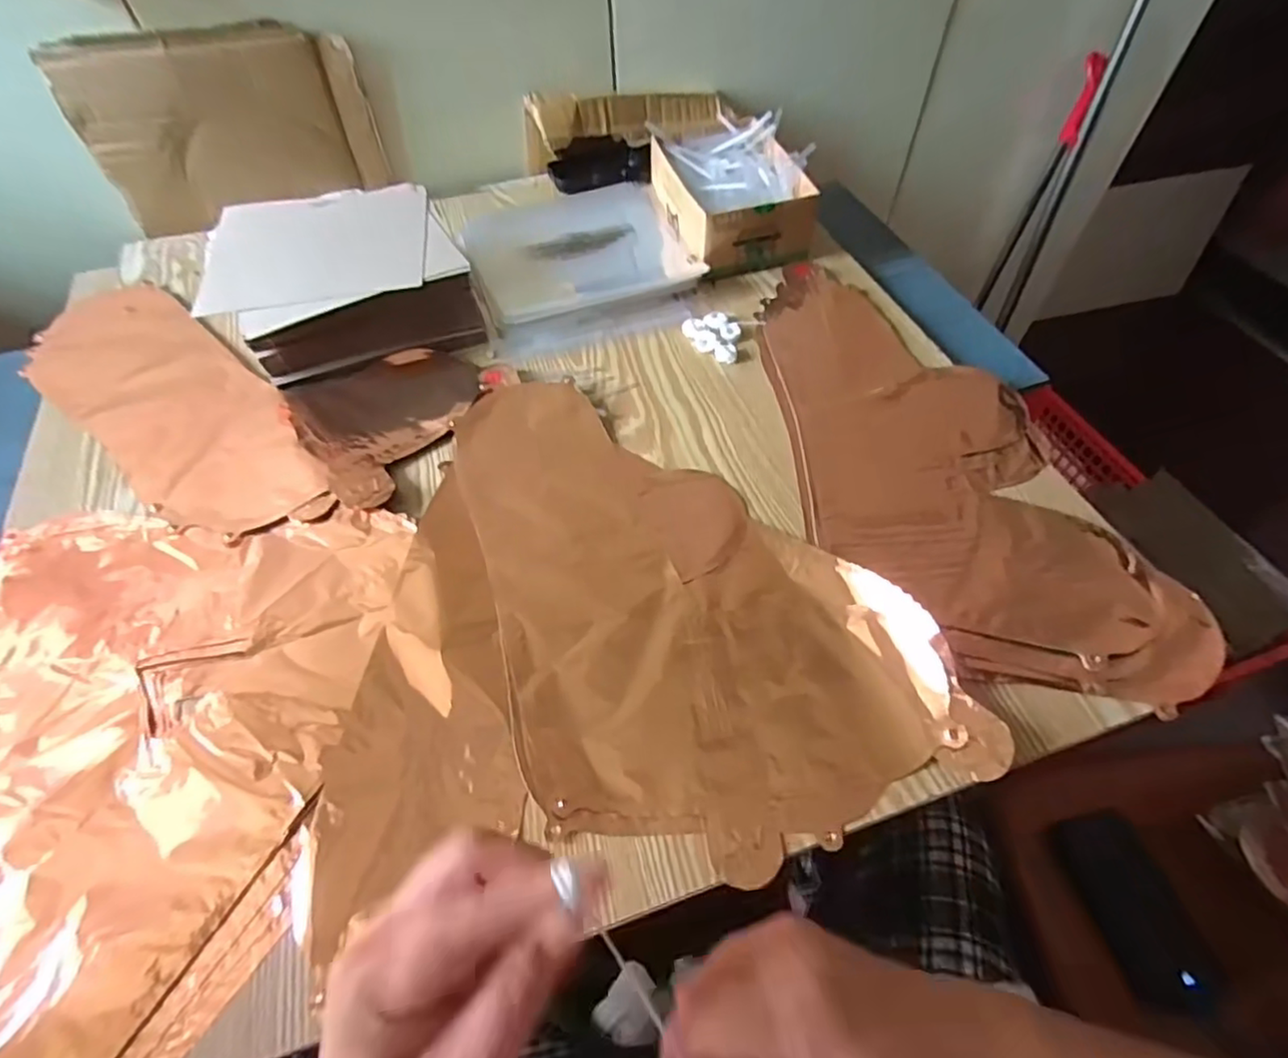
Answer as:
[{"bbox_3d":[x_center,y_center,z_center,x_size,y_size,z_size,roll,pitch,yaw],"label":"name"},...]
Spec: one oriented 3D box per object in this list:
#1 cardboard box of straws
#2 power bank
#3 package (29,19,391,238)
[{"bbox_3d":[0.094,-0.359,0.675,0.138,0.072,0.190,-13,55,-8],"label":"cardboard box of straws"},{"bbox_3d":[0.465,0.355,0.595,0.063,0.030,0.156,-9,55,-5],"label":"power bank"},{"bbox_3d":[-0.430,-0.416,0.664,0.273,0.176,0.018,-13,56,-8],"label":"package"}]

